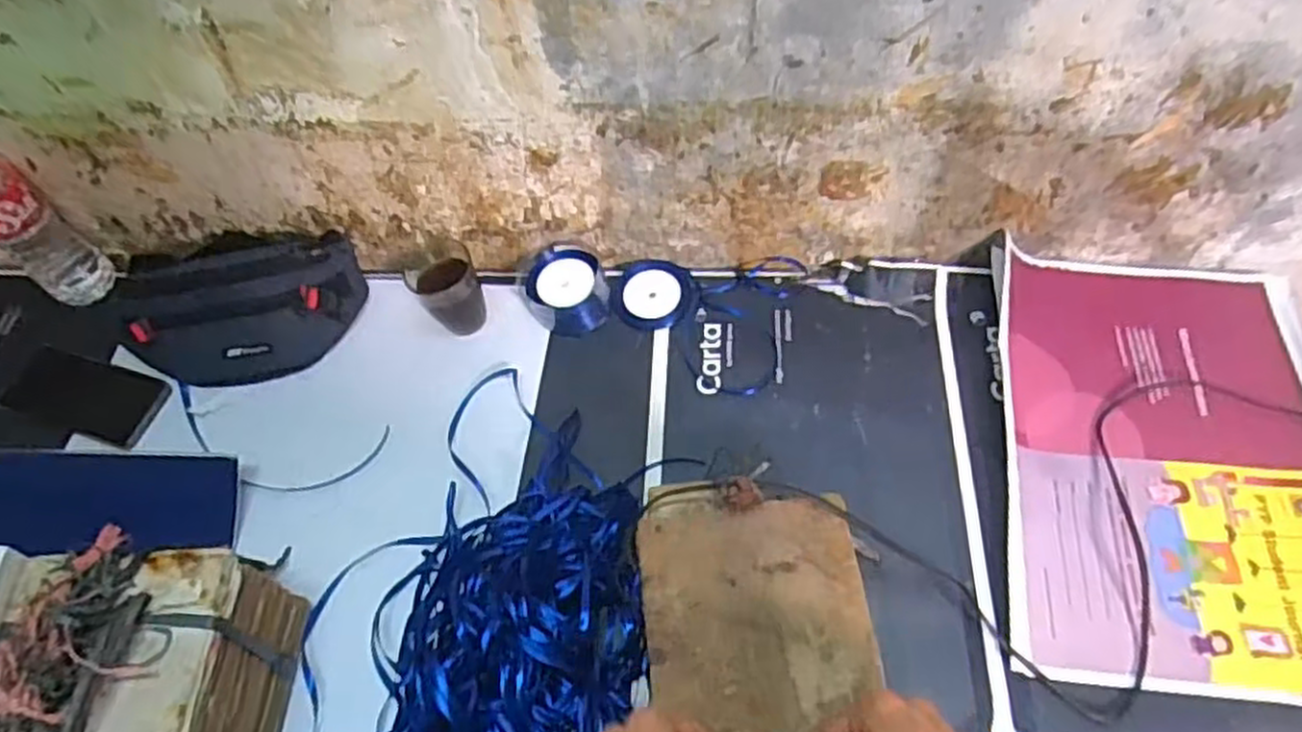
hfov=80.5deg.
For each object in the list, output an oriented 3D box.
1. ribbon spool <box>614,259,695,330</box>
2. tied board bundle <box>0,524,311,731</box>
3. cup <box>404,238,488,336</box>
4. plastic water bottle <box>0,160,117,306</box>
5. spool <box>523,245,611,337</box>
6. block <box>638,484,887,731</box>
[{"bbox_3d":[0.004,-0.079,0.818,0.081,0.015,0.090,-1,60,3],"label":"ribbon spool"},{"bbox_3d":[-0.378,0.261,0.564,0.157,0.166,0.246,-2,60,3],"label":"tied board bundle"},{"bbox_3d":[-0.203,-0.073,0.777,0.063,0.090,0.068,-2,60,3],"label":"cup"},{"bbox_3d":[-0.668,-0.151,0.814,0.062,0.213,0.072,34,68,21],"label":"plastic water bottle"},{"bbox_3d":[-0.088,-0.080,0.795,0.091,0.029,0.091,-1,84,9],"label":"spool"},{"bbox_3d":[0.077,0.208,0.529,0.152,0.033,0.273,-6,60,0],"label":"block"}]

